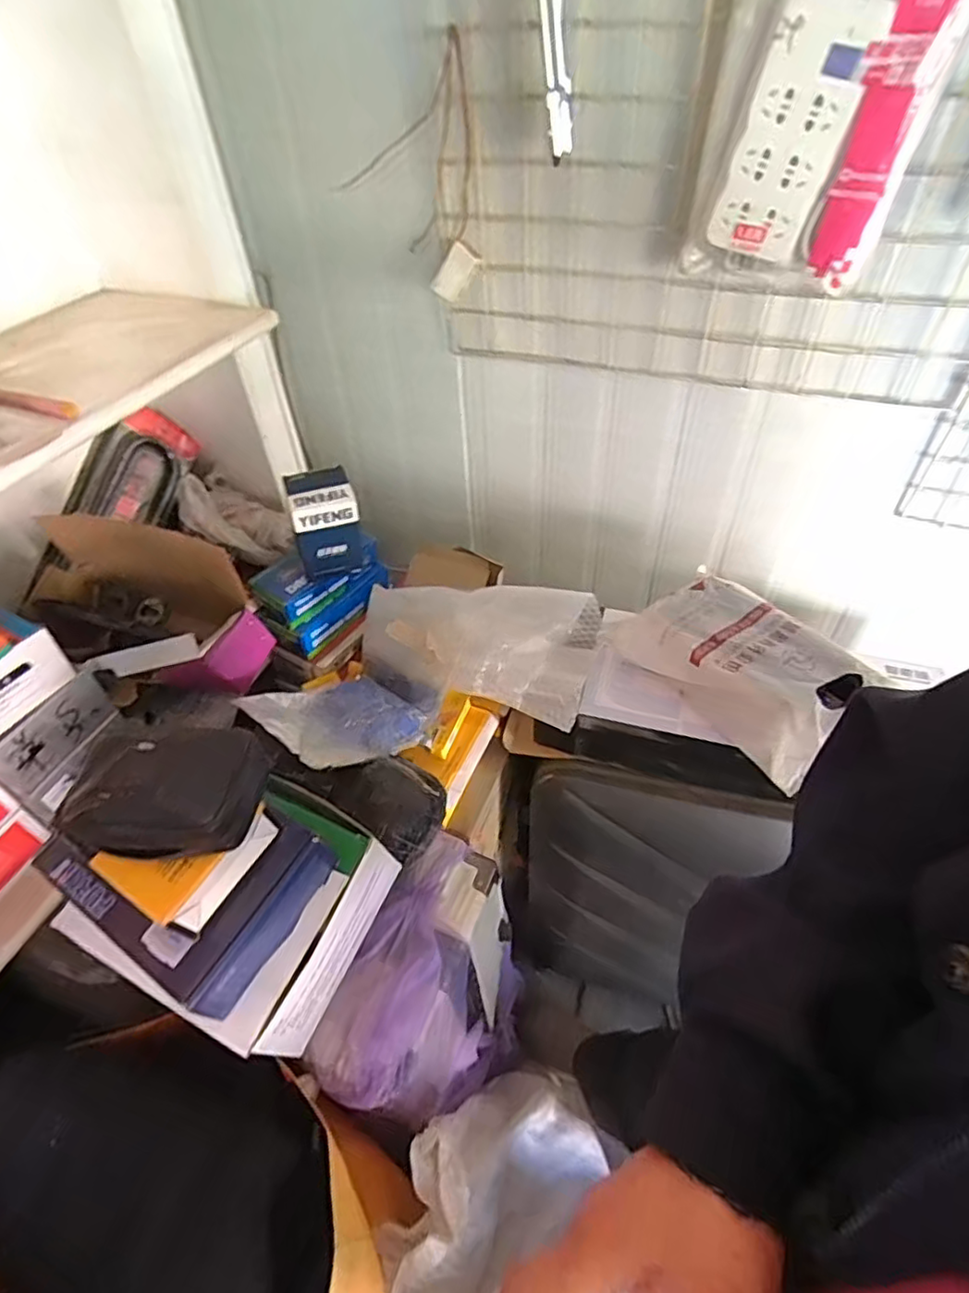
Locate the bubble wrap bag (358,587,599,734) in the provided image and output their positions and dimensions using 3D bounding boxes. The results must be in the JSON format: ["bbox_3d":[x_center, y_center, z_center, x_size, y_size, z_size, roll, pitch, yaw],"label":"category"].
[{"bbox_3d":[-0.012,-0.006,0.803,0.291,0.102,0.141,9,46,12],"label":"bubble wrap bag"}]

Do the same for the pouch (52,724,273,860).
[{"bbox_3d":[-0.233,0.104,0.460,0.135,0.057,0.080,-6,45,-2],"label":"pouch"}]

